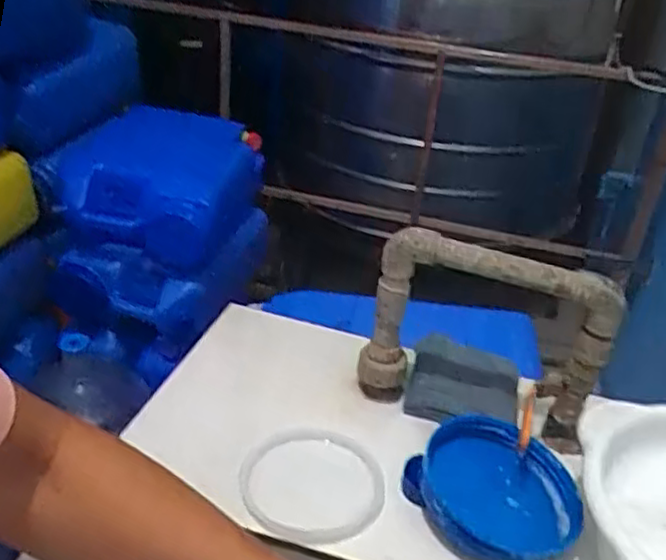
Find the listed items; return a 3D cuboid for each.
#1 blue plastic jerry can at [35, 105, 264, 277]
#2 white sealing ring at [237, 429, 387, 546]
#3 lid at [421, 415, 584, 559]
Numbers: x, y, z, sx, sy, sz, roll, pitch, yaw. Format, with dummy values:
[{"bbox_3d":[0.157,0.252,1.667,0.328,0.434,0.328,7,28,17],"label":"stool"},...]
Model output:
[{"bbox_3d":[-0.355,-0.209,1.459,0.364,0.168,0.356,10,31,8],"label":"blue plastic jerry can"},{"bbox_3d":[-0.017,0.159,0.548,0.116,0.008,0.107,4,31,-3],"label":"white sealing ring"},{"bbox_3d":[0.129,0.163,0.537,0.120,0.033,0.121,4,31,-3],"label":"lid"}]

